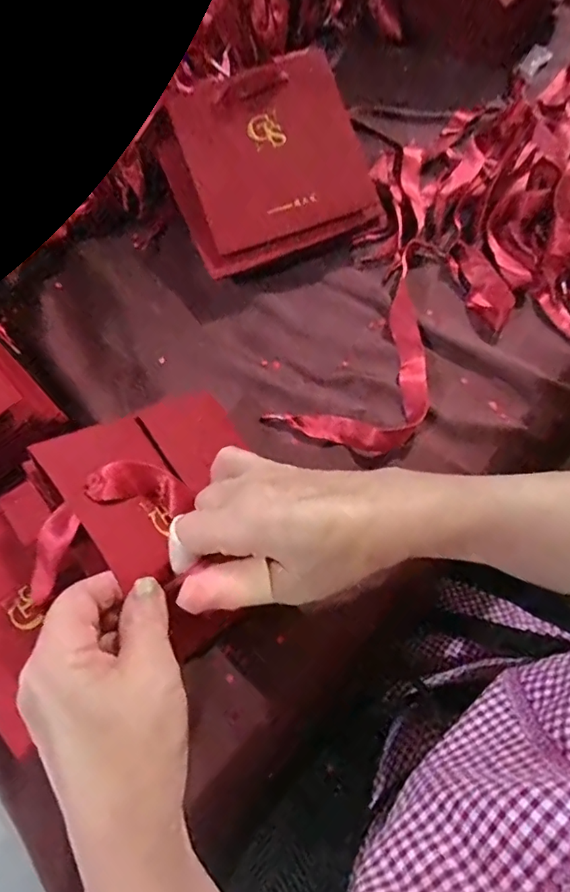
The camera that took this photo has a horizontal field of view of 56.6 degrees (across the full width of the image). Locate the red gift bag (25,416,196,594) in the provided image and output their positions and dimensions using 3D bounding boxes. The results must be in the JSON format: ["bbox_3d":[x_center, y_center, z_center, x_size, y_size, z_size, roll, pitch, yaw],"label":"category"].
[{"bbox_3d":[-0.084,0.025,0.295,0.094,0.013,0.069,52,39,10],"label":"red gift bag"}]

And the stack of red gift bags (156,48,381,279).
[{"bbox_3d":[-0.015,-0.234,0.448,0.162,0.042,0.152,-25,92,-2],"label":"stack of red gift bags"}]

